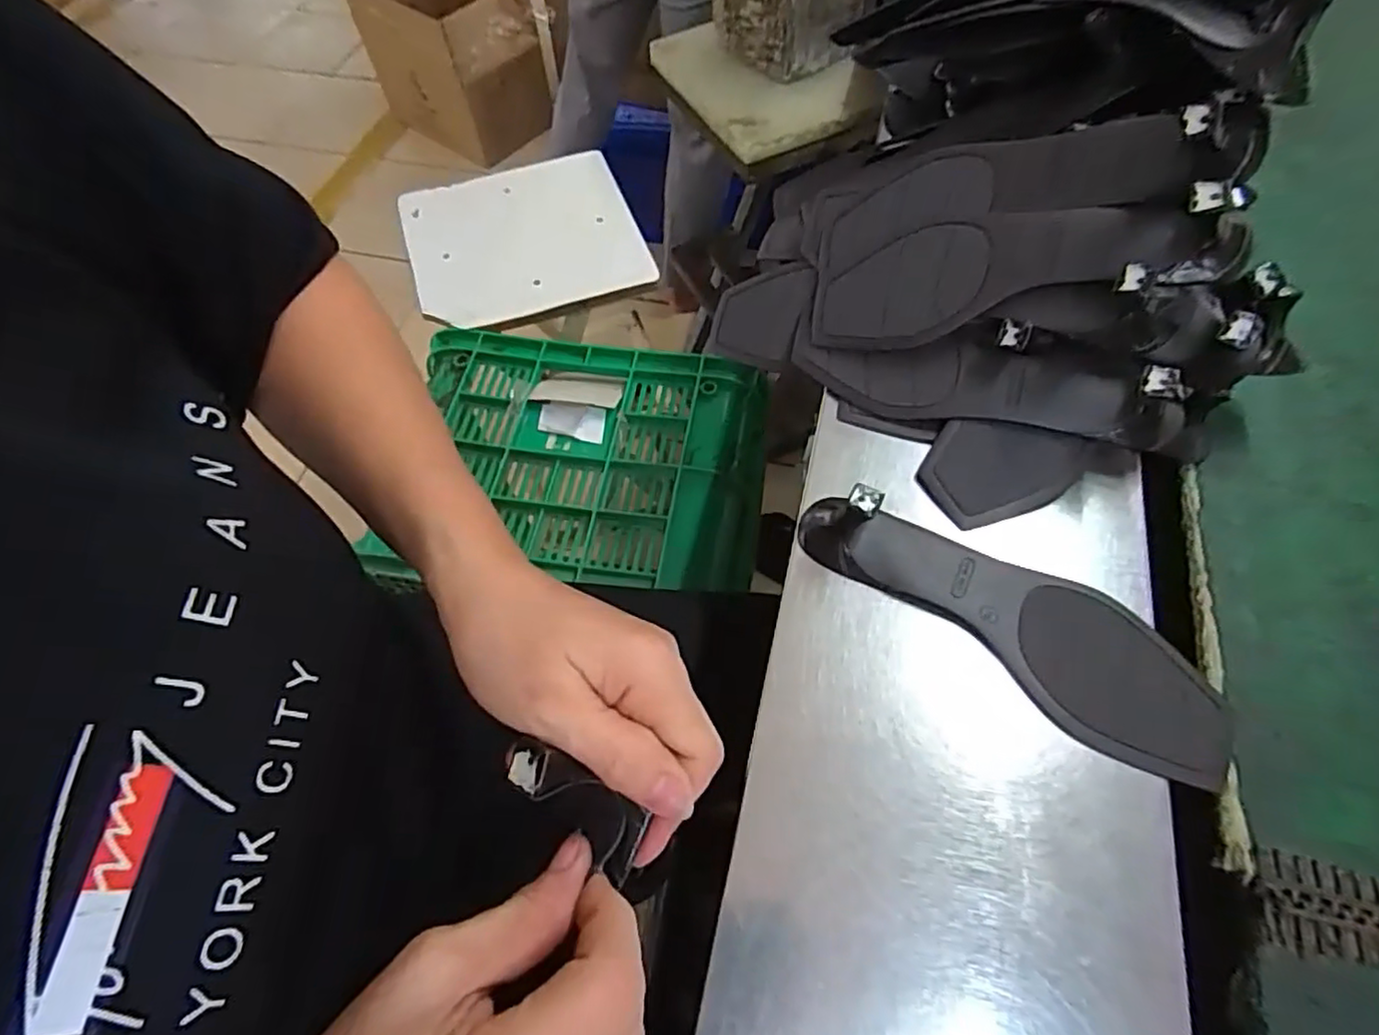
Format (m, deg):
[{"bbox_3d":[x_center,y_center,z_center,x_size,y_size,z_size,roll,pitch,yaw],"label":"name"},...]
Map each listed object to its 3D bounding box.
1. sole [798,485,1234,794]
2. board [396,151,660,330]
[{"bbox_3d":[0.170,0.046,0.356,0.238,0.047,0.077,31,67,20],"label":"sole"},{"bbox_3d":[-0.228,-0.382,0.908,0.293,0.017,0.301,-18,63,-7],"label":"board"}]

